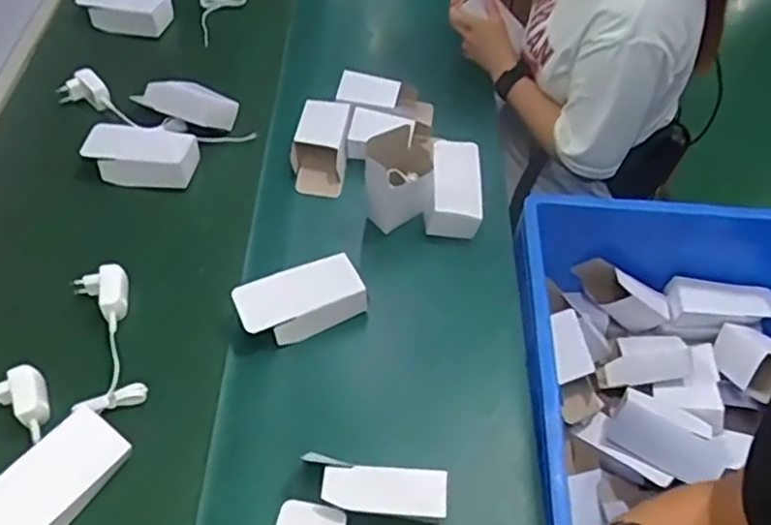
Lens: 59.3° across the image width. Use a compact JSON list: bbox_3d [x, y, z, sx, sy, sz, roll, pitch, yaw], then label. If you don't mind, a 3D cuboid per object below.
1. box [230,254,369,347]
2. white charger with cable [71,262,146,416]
[{"bbox_3d":[-0.096,0.046,0.789,0.144,0.049,0.069,-18,52,-13],"label":"box"},{"bbox_3d":[-0.310,0.084,0.754,0.062,0.053,0.175,-16,51,-12],"label":"white charger with cable"}]

